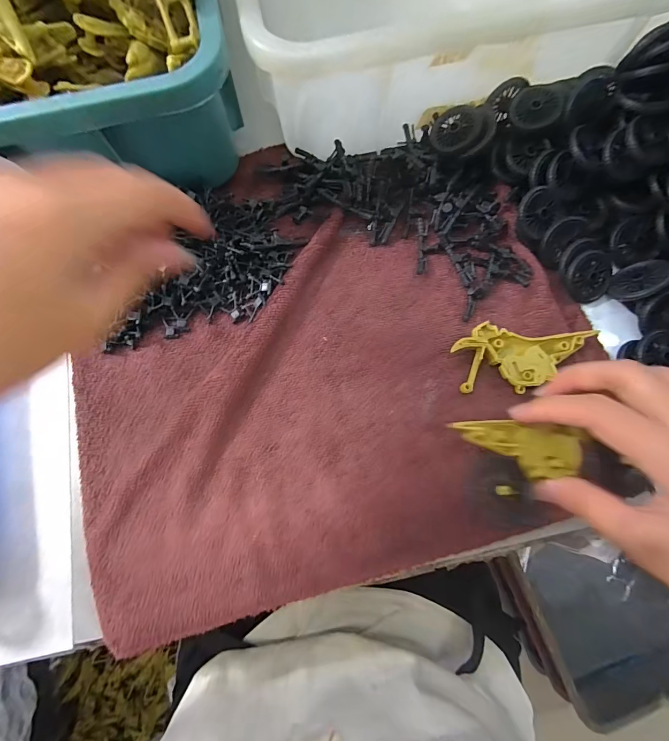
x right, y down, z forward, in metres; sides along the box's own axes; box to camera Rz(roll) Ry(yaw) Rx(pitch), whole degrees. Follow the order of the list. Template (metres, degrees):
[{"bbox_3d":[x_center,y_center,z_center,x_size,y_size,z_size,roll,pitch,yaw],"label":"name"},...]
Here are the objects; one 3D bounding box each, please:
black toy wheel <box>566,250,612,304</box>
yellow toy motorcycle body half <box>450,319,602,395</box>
[{"bbox_3d":[0.198,-0.073,0.269,0.038,0.005,0.038,-31,112,2],"label":"black toy wheel"},{"bbox_3d":[0.138,-0.008,0.256,0.098,0.013,0.049,1,77,1],"label":"yellow toy motorcycle body half"}]

